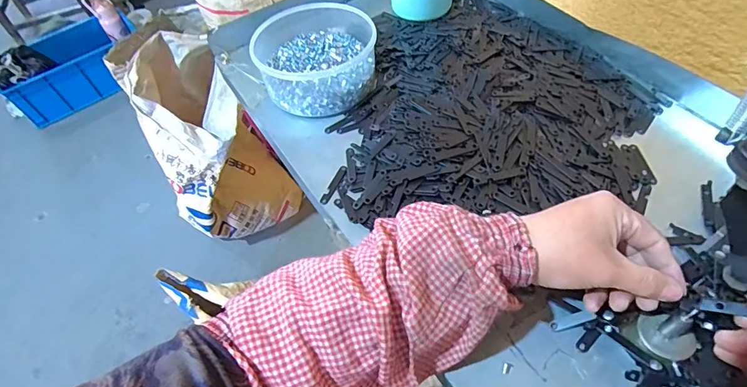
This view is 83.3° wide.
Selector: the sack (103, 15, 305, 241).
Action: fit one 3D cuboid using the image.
[{"bbox_3d":[-0.464,-0.122,1.249,0.274,0.597,0.367,-27,56,-14],"label":"sack"}]

